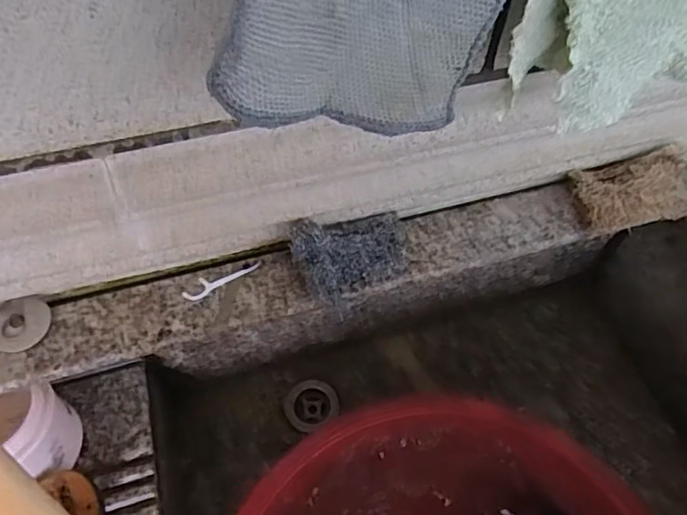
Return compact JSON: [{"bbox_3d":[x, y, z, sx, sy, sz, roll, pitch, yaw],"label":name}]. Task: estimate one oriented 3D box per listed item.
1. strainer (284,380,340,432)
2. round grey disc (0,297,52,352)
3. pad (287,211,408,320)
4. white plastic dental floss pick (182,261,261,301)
[{"bbox_3d":[-0.037,0.165,0.665,0.058,0.016,0.053,1,59,-2],"label":"strainer"},{"bbox_3d":[-0.252,0.051,0.460,0.043,0.010,0.044,1,59,-2],"label":"round grey disc"},{"bbox_3d":[0.006,-0.004,0.491,0.095,0.022,0.063,-13,96,-17],"label":"pad"},{"bbox_3d":[-0.103,0.016,0.496,0.067,0.004,0.018,-30,64,-18],"label":"white plastic dental floss pick"}]

